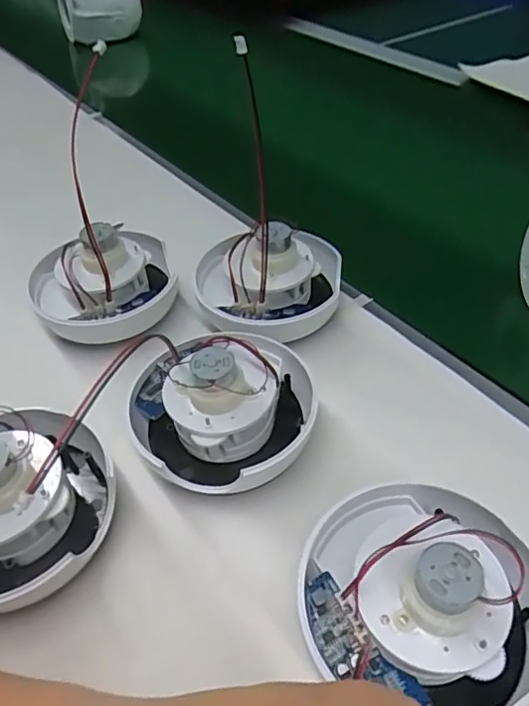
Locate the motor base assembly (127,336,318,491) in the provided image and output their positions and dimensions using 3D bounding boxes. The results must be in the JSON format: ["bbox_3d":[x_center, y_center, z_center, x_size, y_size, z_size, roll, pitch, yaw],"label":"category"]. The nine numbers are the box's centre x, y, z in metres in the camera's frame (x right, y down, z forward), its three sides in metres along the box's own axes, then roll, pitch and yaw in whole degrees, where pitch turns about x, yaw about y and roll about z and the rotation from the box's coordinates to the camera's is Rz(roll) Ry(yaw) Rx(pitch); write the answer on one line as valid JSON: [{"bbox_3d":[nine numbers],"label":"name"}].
[{"bbox_3d":[-0.026,0.027,0.321,0.104,0.071,0.097,-2,45,2],"label":"motor base assembly"}]

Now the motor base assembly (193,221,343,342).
[{"bbox_3d":[0.002,-0.059,0.393,0.107,0.059,0.098,0,45,3],"label":"motor base assembly"}]

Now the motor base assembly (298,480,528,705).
[{"bbox_3d":[0.074,0.098,0.242,0.106,0.066,0.096,14,47,16],"label":"motor base assembly"}]

